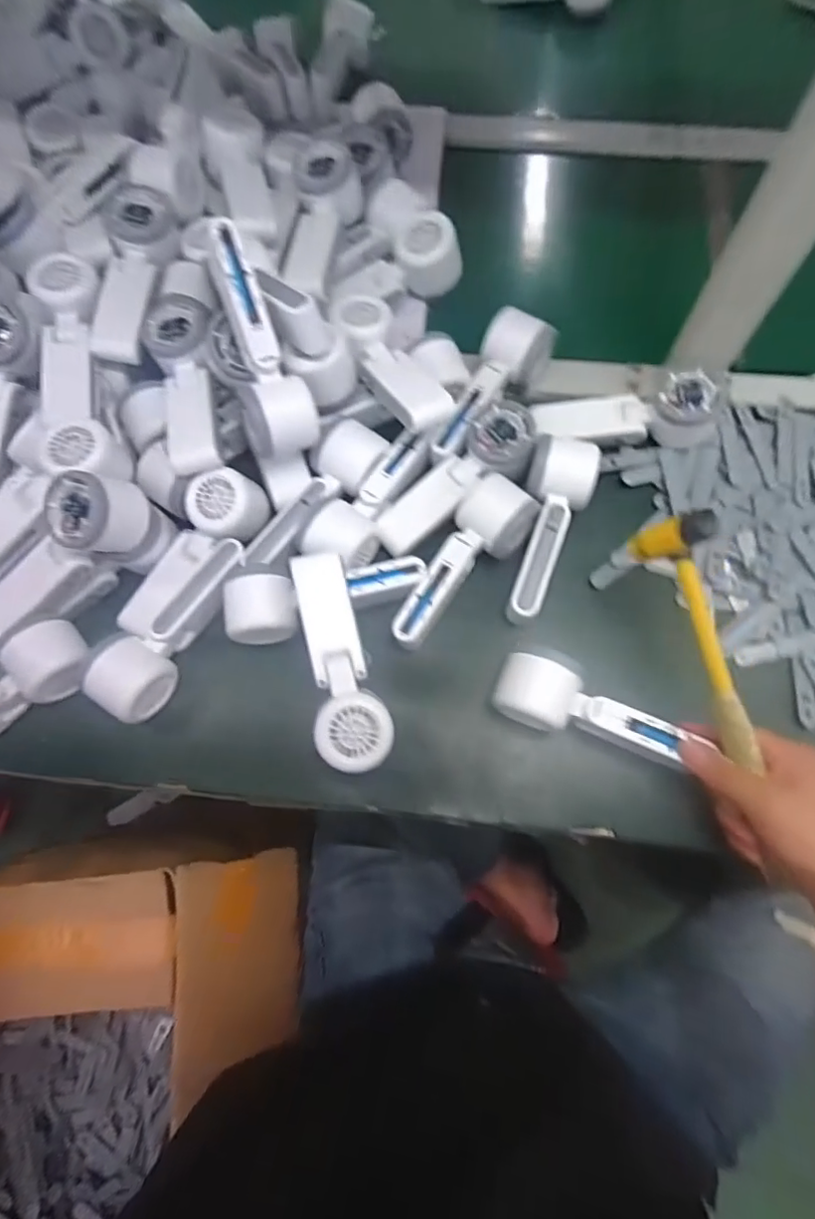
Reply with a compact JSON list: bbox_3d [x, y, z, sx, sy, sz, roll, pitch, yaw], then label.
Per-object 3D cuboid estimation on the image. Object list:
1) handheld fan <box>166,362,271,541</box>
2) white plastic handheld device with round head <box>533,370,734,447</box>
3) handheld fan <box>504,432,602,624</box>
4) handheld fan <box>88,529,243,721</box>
[{"bbox_3d":[-0.172,-0.135,0.496,0.066,0.047,0.163,-21,85,-5],"label":"handheld fan"},{"bbox_3d":[0.200,-0.181,0.516,0.167,0.044,0.053,-1,72,1],"label":"white plastic handheld device with round head"},{"bbox_3d":[0.124,-0.066,0.490,0.055,0.051,0.157,10,73,4],"label":"handheld fan"},{"bbox_3d":[-0.206,0.007,0.482,0.073,0.073,0.164,27,75,9],"label":"handheld fan"}]

